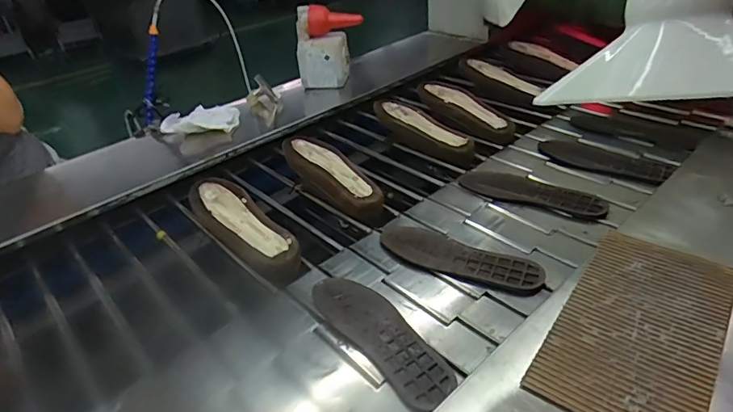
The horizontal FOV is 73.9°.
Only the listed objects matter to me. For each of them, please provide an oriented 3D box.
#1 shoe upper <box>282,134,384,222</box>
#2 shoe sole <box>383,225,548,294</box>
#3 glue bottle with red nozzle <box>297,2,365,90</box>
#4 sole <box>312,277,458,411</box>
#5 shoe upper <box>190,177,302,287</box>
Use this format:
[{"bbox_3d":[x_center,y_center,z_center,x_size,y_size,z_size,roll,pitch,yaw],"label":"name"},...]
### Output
[{"bbox_3d":[-0.057,-0.059,0.911,0.096,0.075,0.270,-33,41,-30],"label":"shoe upper"},{"bbox_3d":[0.133,0.079,0.736,0.252,0.013,0.092,20,42,32],"label":"shoe sole"},{"bbox_3d":[-0.095,-0.407,1.250,0.181,0.190,0.066,-6,37,9],"label":"glue bottle with red nozzle"},{"bbox_3d":[0.018,0.164,0.628,0.079,0.015,0.243,-27,40,-28],"label":"sole"},{"bbox_3d":[-0.198,0.034,0.799,0.263,0.073,0.092,25,47,39],"label":"shoe upper"}]

